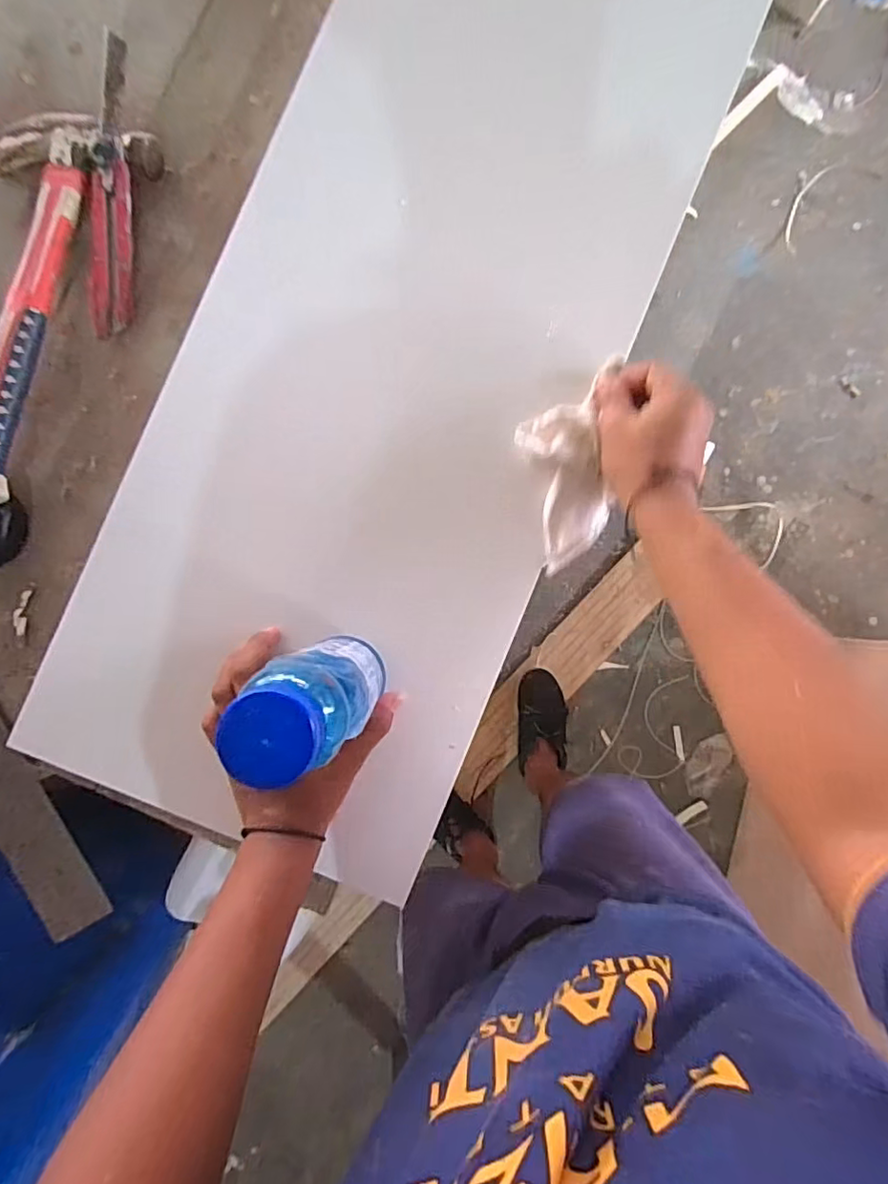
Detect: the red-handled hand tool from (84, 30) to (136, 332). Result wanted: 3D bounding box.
[{"bbox_3d":[-0.276,-0.335,0.474,0.031,0.033,0.234,2,88,-1],"label":"red-handled hand tool"}]

